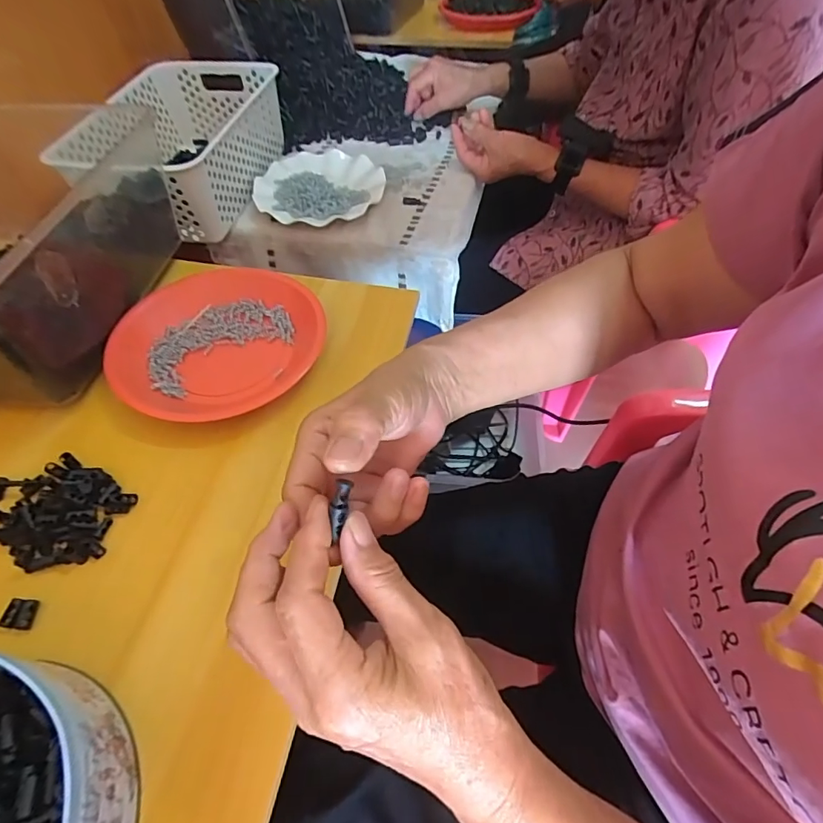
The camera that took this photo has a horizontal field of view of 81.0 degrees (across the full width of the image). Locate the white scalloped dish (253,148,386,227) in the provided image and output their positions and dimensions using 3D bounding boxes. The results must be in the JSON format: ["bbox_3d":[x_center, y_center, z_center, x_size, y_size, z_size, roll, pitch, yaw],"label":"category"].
[{"bbox_3d":[-0.130,-0.331,0.697,0.177,0.020,0.202,5,53,6],"label":"white scalloped dish"}]

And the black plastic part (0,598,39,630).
[{"bbox_3d":[-0.264,0.136,0.325,0.020,0.005,0.019,1,53,2],"label":"black plastic part"}]

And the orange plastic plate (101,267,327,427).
[{"bbox_3d":[-0.187,-0.069,0.464,0.169,0.029,0.191,33,61,24],"label":"orange plastic plate"}]

